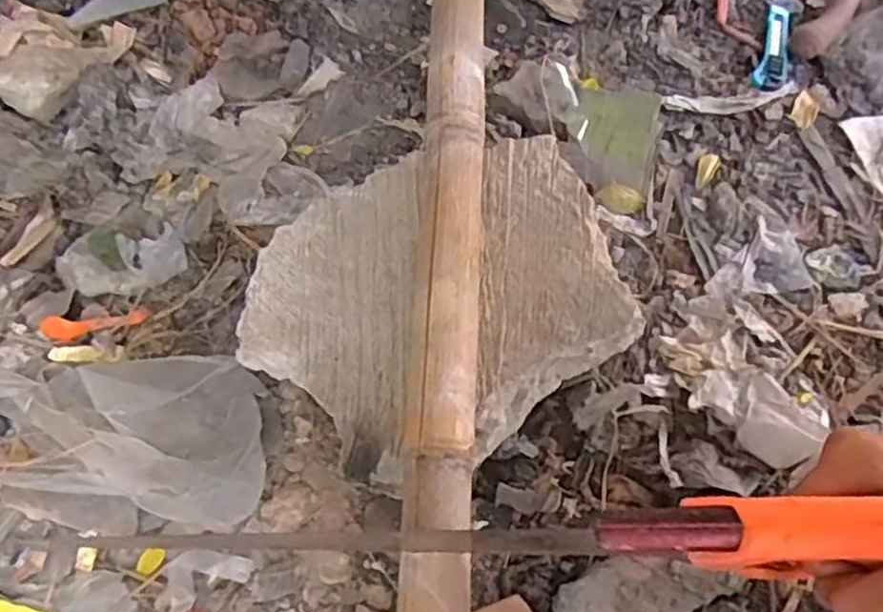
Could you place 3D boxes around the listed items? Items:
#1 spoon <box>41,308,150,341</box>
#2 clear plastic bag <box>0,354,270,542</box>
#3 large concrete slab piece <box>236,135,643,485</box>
[{"bbox_3d":[-0.307,0.014,0.658,0.088,0.010,0.022,-11,66,-6],"label":"spoon"},{"bbox_3d":[-0.248,0.108,0.598,0.213,0.045,0.143,-3,66,-3],"label":"clear plastic bag"},{"bbox_3d":[0.003,-0.018,0.596,0.311,0.052,0.245,-33,70,-15],"label":"large concrete slab piece"}]

